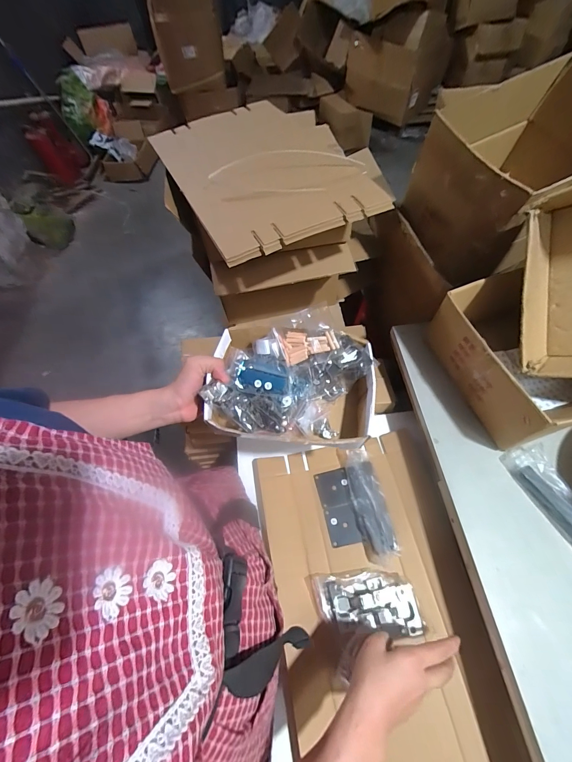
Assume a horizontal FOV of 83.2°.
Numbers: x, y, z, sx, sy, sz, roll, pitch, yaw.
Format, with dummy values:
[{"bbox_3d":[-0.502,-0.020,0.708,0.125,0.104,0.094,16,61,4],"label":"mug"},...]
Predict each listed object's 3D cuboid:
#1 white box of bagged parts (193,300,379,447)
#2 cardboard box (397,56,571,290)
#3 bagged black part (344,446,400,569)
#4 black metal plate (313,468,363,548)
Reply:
[{"bbox_3d":[0.011,0.007,0.496,0.232,0.094,0.186,4,62,6],"label":"white box of bagged parts"},{"bbox_3d":[0.443,-0.404,0.636,0.342,0.240,0.269,-22,63,-8],"label":"cardboard box"},{"bbox_3d":[0.142,0.211,0.556,0.052,0.032,0.181,-12,62,-3],"label":"bagged black part"},{"bbox_3d":[0.090,0.222,0.572,0.055,0.004,0.125,-10,62,-1],"label":"black metal plate"}]

